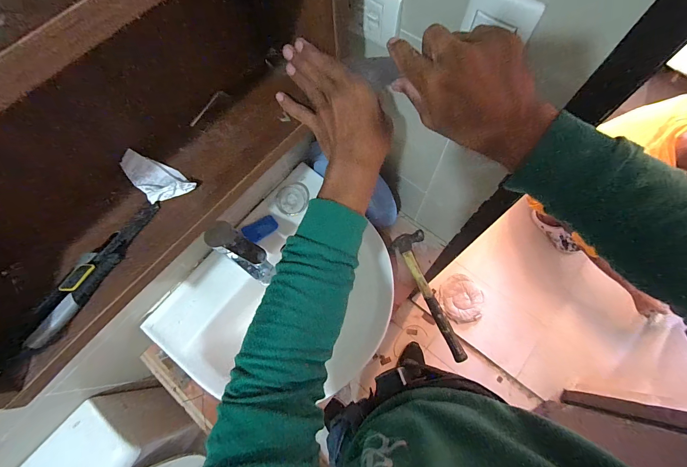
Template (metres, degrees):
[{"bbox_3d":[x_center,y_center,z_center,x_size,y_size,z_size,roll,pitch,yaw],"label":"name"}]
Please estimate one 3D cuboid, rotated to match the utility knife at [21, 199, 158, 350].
[{"bbox_3d":[-0.261,0.033,0.322,0.025,0.029,0.168,25,72,12],"label":"utility knife"}]

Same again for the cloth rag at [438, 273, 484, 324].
[{"bbox_3d":[0.521,0.287,1.372,0.185,0.037,0.209,11,70,7],"label":"cloth rag"}]

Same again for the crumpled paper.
[{"bbox_3d":[-0.219,-0.065,0.359,0.088,0.018,0.044,36,75,15],"label":"crumpled paper"}]

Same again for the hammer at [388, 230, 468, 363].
[{"bbox_3d":[0.183,0.137,0.691,0.081,0.036,0.293,-14,69,-3],"label":"hammer"}]

